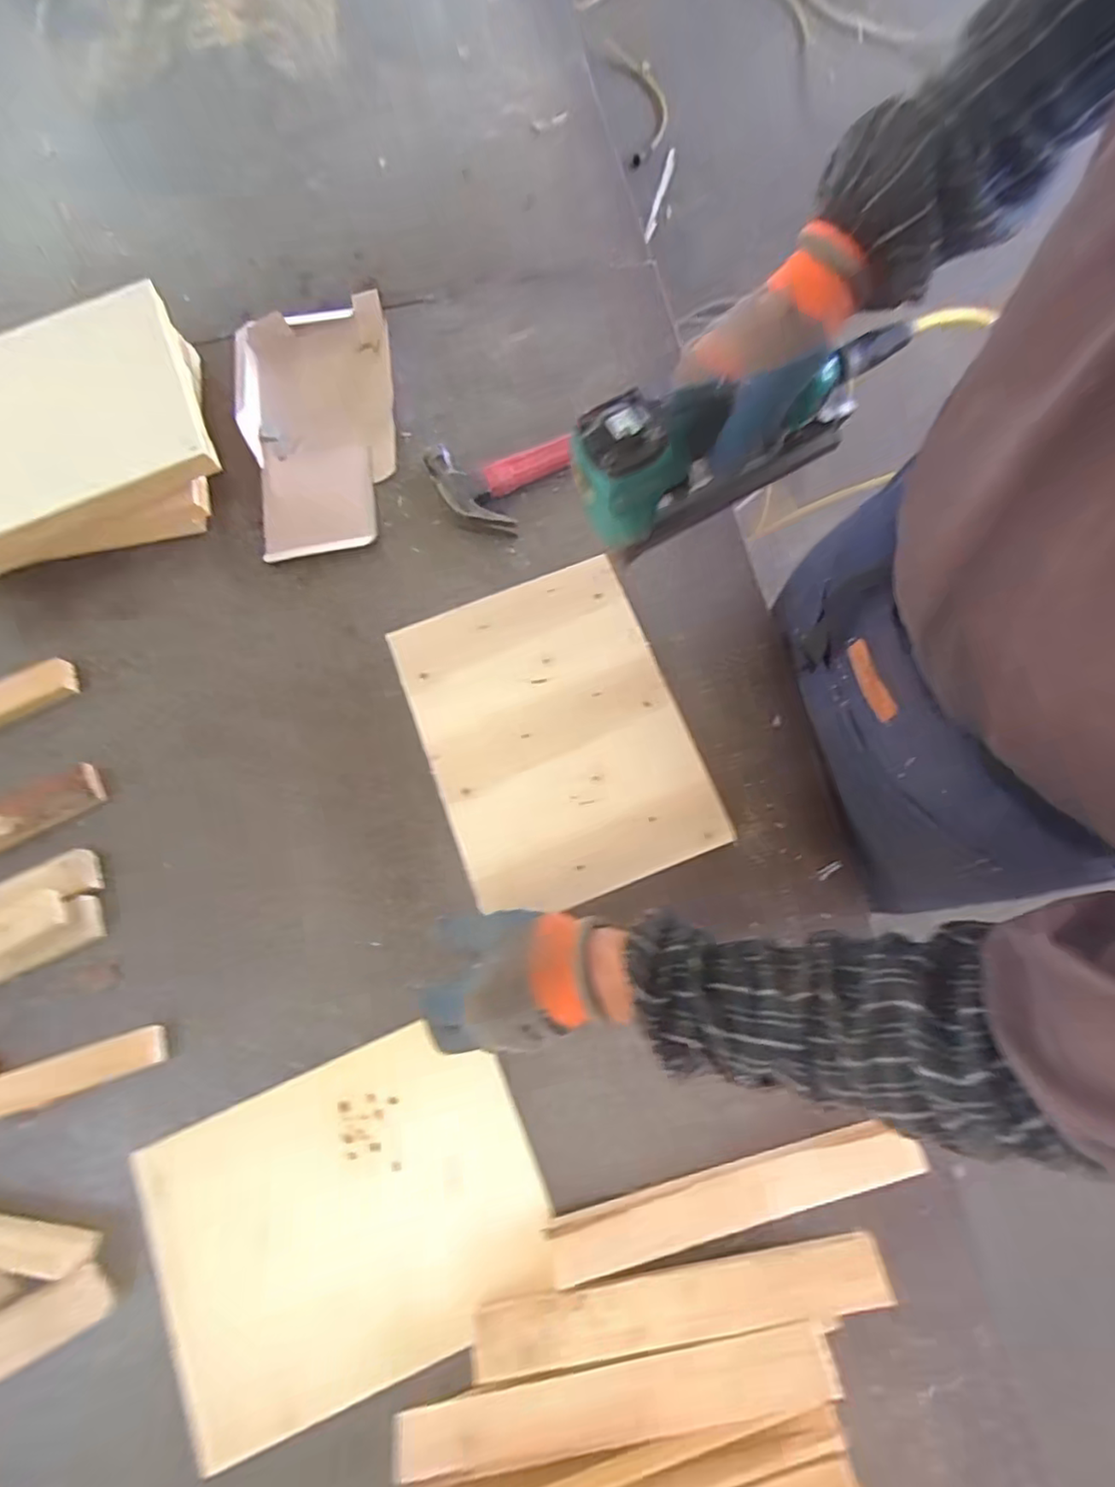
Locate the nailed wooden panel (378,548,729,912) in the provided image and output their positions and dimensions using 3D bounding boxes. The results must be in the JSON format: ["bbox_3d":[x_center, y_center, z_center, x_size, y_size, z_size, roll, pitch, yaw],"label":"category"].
[{"bbox_3d":[-0.004,-0.009,0.580,0.228,0.028,0.296,-21,76,-3],"label":"nailed wooden panel"}]

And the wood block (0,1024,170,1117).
[{"bbox_3d":[-0.419,0.282,0.528,0.159,0.019,0.035,-18,76,-3],"label":"wood block"}]

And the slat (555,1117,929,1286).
[{"bbox_3d":[0.138,0.354,0.482,0.291,0.021,0.041,-14,76,-2],"label":"slat"}]

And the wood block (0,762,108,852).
[{"bbox_3d":[-0.519,0.072,0.588,0.168,0.018,0.049,-28,77,-5],"label":"wood block"}]

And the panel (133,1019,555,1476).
[{"bbox_3d":[-0.169,0.380,0.490,0.303,0.019,0.226,-24,77,-4],"label":"panel"}]

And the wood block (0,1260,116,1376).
[{"bbox_3d":[-0.432,0.466,0.478,0.162,0.019,0.041,-27,77,-5],"label":"wood block"}]

